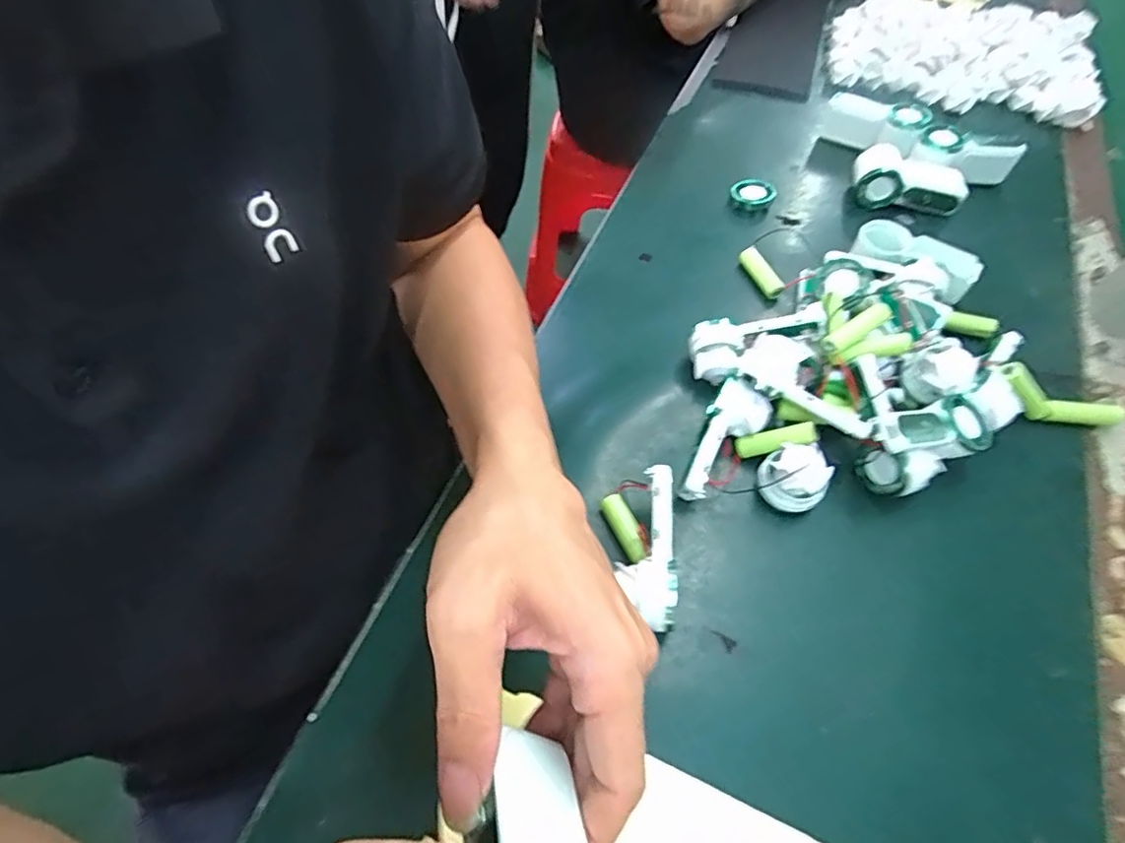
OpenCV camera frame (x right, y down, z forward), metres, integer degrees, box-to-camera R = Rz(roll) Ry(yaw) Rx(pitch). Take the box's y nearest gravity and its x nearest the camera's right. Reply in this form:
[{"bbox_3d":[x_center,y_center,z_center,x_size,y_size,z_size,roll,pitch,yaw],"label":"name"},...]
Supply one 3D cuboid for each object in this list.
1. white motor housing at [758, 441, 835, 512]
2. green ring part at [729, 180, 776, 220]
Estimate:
[{"bbox_3d":[0.148,0.040,0.385,0.037,0.044,0.039,1,59,-1],"label":"white motor housing"},{"bbox_3d":[0.182,-0.216,0.573,0.040,0.017,0.041,29,62,15],"label":"green ring part"}]

